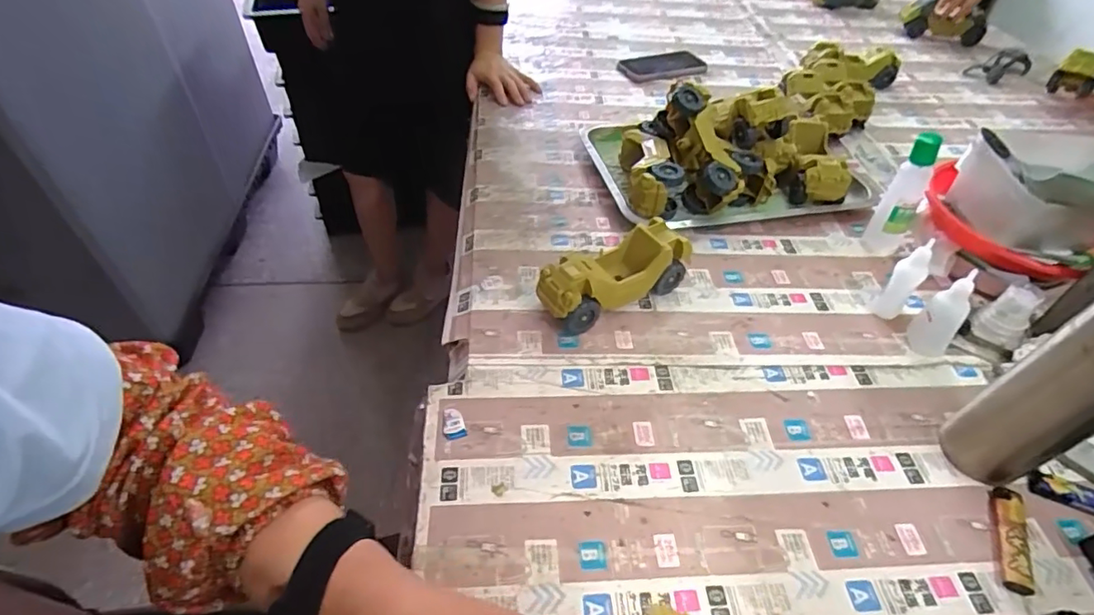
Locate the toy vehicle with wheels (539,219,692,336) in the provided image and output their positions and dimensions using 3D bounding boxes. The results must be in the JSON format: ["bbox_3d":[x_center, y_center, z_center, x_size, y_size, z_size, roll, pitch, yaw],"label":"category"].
[{"bbox_3d":[0.069,-0.033,0.559,0.164,0.062,0.061,-22,53,-22],"label":"toy vehicle with wheels"}]

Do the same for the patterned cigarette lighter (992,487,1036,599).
[{"bbox_3d":[0.351,0.174,0.416,0.020,0.015,0.078,19,49,14],"label":"patterned cigarette lighter"}]

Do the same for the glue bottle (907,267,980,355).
[{"bbox_3d":[0.374,0.008,0.518,0.026,0.084,0.032,-2,47,-5],"label":"glue bottle"}]

